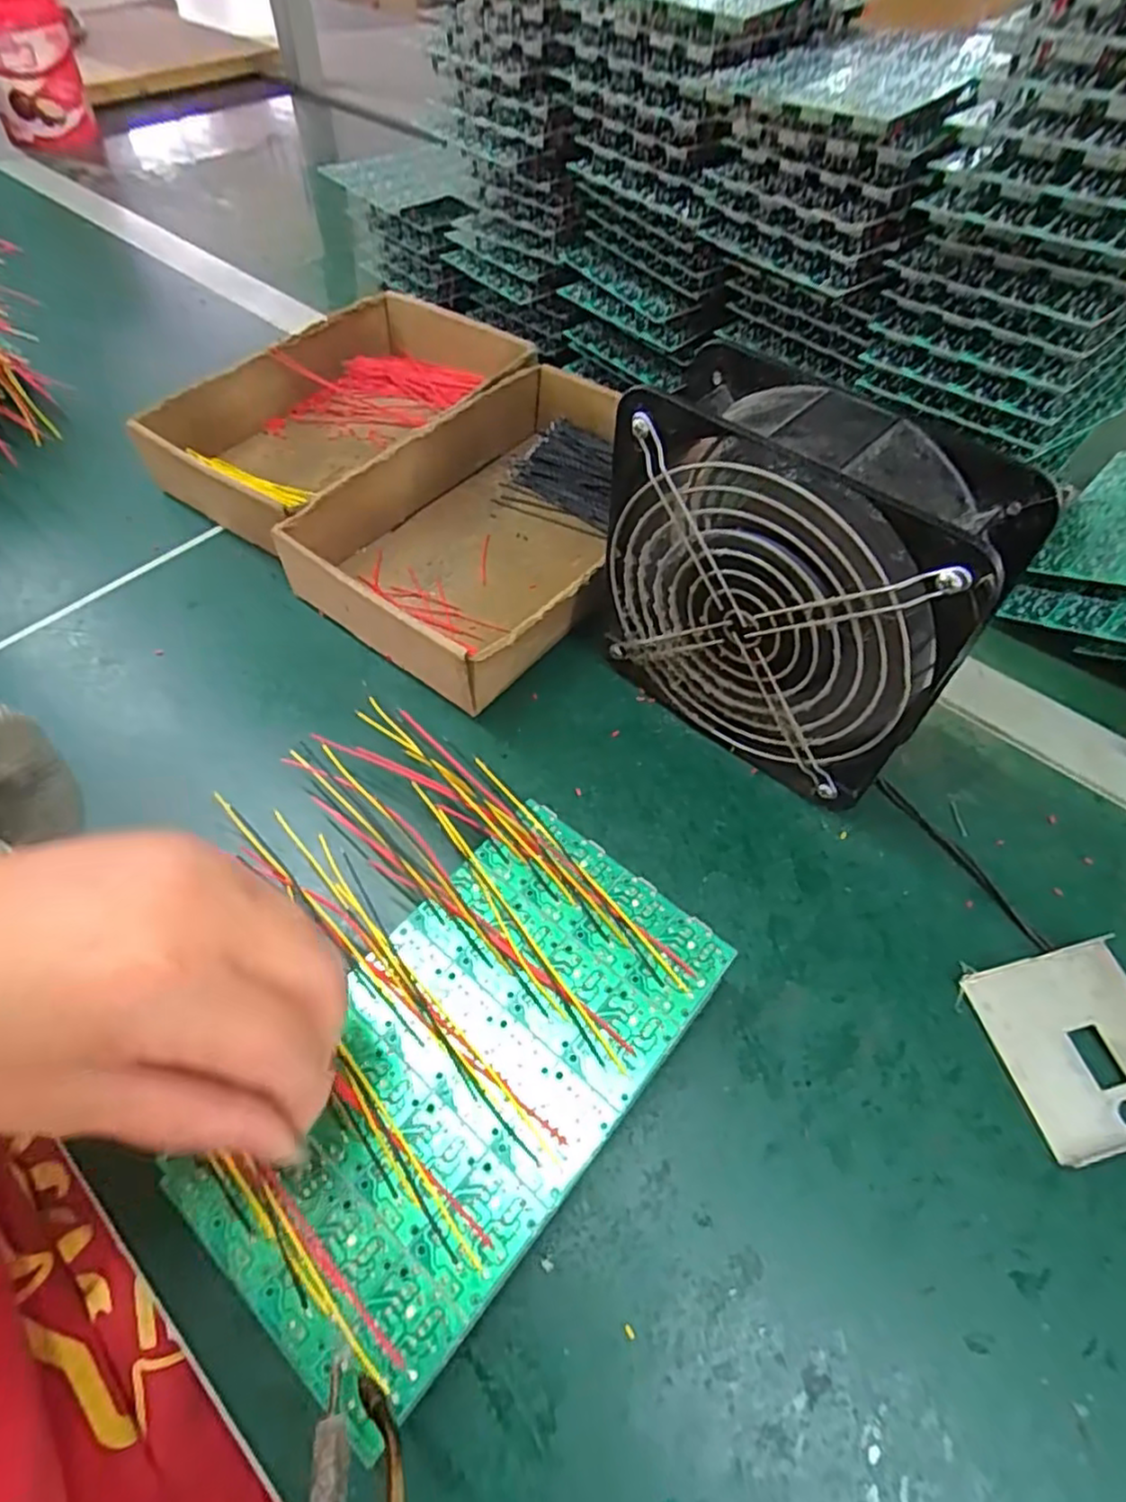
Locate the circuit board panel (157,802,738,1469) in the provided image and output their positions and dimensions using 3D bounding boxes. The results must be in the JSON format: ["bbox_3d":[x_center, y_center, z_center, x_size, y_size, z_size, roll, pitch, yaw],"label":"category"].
[{"bbox_3d":[-0.032,0.103,0.243,0.101,0.006,0.176,36,62,21],"label":"circuit board panel"}]

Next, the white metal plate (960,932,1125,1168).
[{"bbox_3d":[0.200,0.112,0.271,0.065,0.009,0.068,-12,56,-8],"label":"white metal plate"}]

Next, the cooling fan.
[{"bbox_3d":[0.090,-0.067,0.307,0.154,0.151,0.061,36,62,21],"label":"cooling fan"}]

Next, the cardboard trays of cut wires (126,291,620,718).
[{"bbox_3d":[-0.084,-0.179,0.443,0.314,0.046,0.234,37,63,22],"label":"cardboard trays of cut wires"}]

